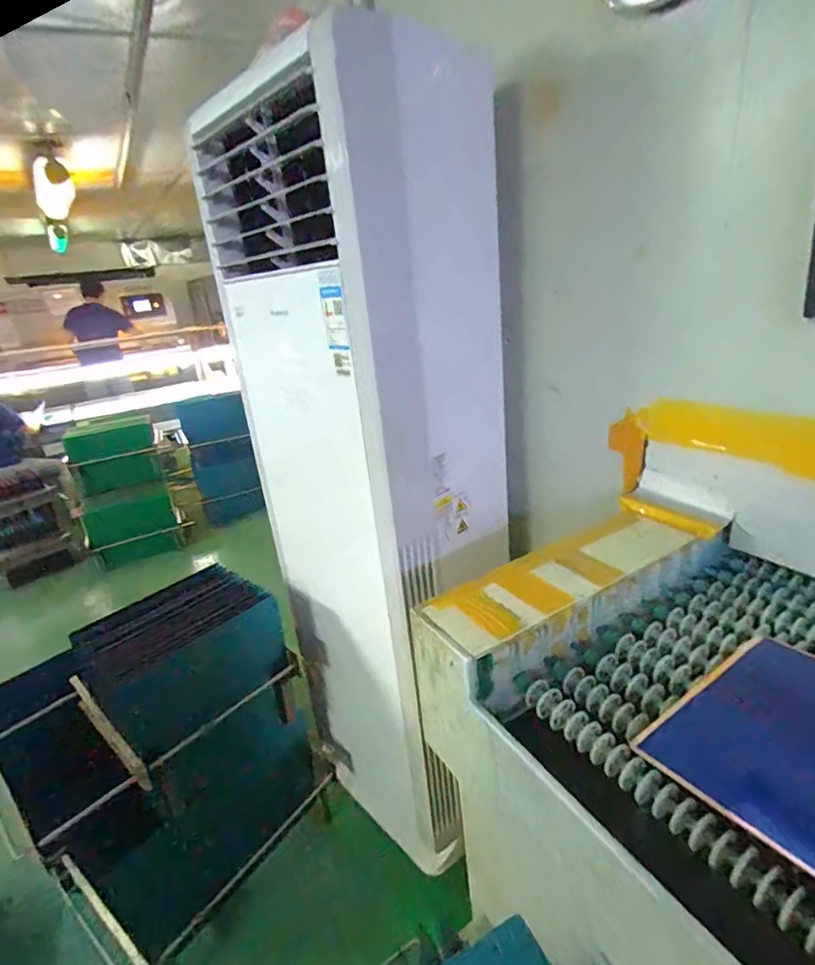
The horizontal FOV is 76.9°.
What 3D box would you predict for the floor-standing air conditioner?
[{"bbox_3d":[-0.051,0.078,1.419,0.506,1.857,0.616,-25,29,-38],"label":"floor-standing air conditioner"}]

